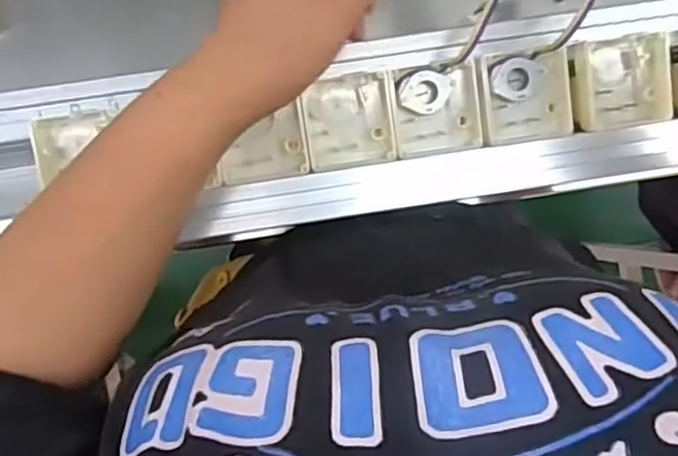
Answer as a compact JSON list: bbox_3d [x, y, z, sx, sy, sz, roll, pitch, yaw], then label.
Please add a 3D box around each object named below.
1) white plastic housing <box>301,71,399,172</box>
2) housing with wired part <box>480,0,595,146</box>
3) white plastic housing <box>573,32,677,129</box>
[{"bbox_3d":[0.006,-0.062,0.405,0.051,0.018,0.052,-9,92,-3],"label":"white plastic housing"},{"bbox_3d":[0.111,-0.087,0.399,0.059,0.039,0.072,-6,92,-4],"label":"housing with wired part"},{"bbox_3d":[0.171,-0.088,0.419,0.055,0.020,0.053,-8,92,-4],"label":"white plastic housing"}]

